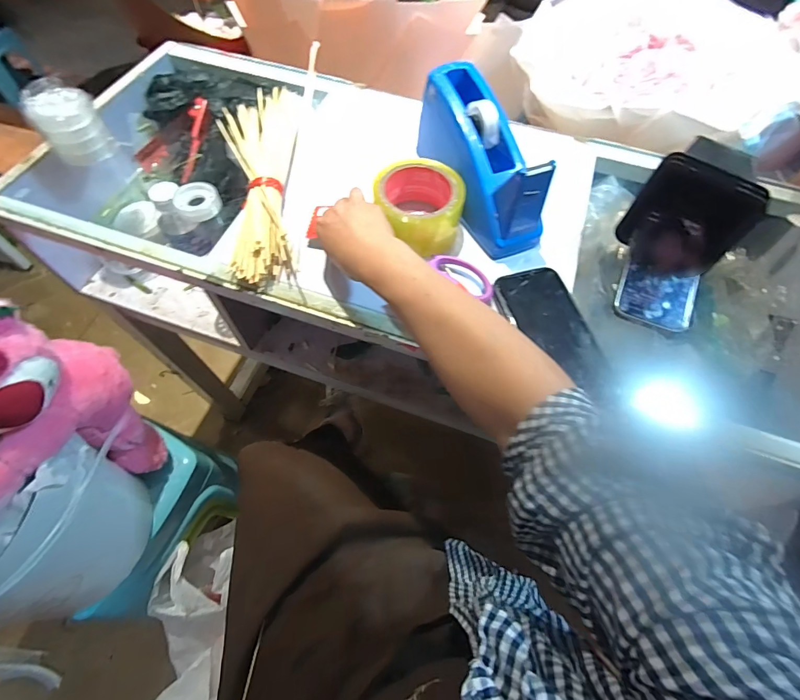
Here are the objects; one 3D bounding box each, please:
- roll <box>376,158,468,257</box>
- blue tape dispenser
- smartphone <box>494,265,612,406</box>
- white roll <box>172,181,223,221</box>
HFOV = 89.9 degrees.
[{"bbox_3d":[0.021,-0.162,0.458,0.100,0.057,0.094,1,62,-2],"label":"roll"},{"bbox_3d":[0.093,-0.218,0.465,0.076,0.103,0.211,-17,64,-11],"label":"blue tape dispenser"},{"bbox_3d":[0.154,-0.019,0.405,0.072,0.010,0.151,-14,64,-9],"label":"smartphone"},{"bbox_3d":[-0.241,-0.179,0.480,0.049,0.022,0.042,-20,65,-12],"label":"white roll"}]

